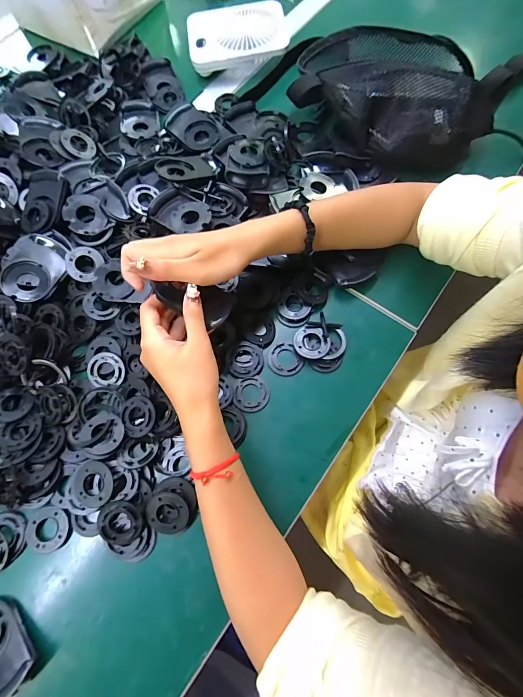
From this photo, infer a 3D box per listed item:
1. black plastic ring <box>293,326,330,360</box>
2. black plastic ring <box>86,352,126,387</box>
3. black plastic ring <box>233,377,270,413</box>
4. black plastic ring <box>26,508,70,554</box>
[{"bbox_3d":[0.061,-0.007,0.398,0.043,0.012,0.043,-1,72,2],"label":"black plastic ring"},{"bbox_3d":[-0.185,0.025,0.388,0.044,0.004,0.039,-7,91,1],"label":"black plastic ring"},{"bbox_3d":[-0.011,0.055,0.385,0.040,0.007,0.041,-1,72,2],"label":"black plastic ring"},{"bbox_3d":[-0.228,0.191,0.346,0.046,0.005,0.042,-1,72,1],"label":"black plastic ring"}]

